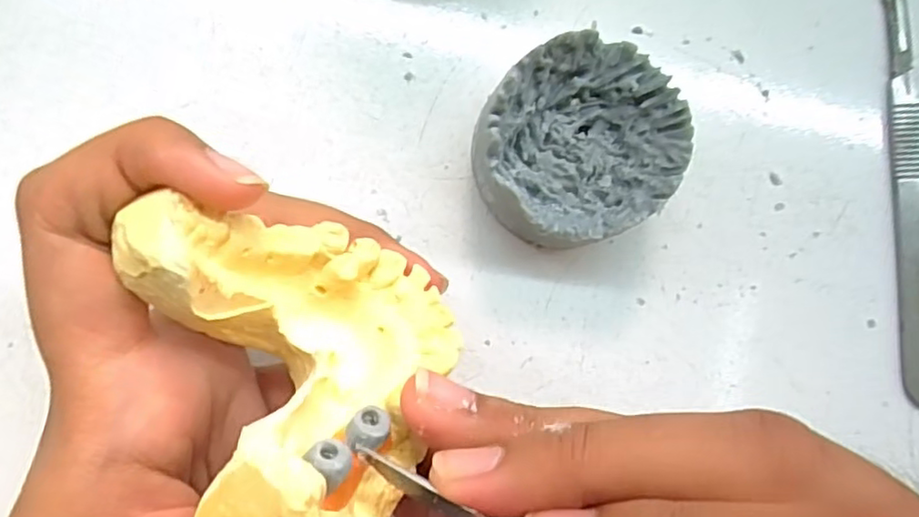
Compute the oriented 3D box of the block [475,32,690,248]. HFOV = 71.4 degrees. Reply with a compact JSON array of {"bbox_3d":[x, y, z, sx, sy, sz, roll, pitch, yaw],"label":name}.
[{"bbox_3d":[0.030,-0.030,0.169,0.051,0.027,0.050,-13,90,-9],"label":"block"}]

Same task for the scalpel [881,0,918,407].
[{"bbox_3d":[0.138,-0.024,0.193,0.011,0.006,0.136,-3,88,-9],"label":"scalpel"}]

